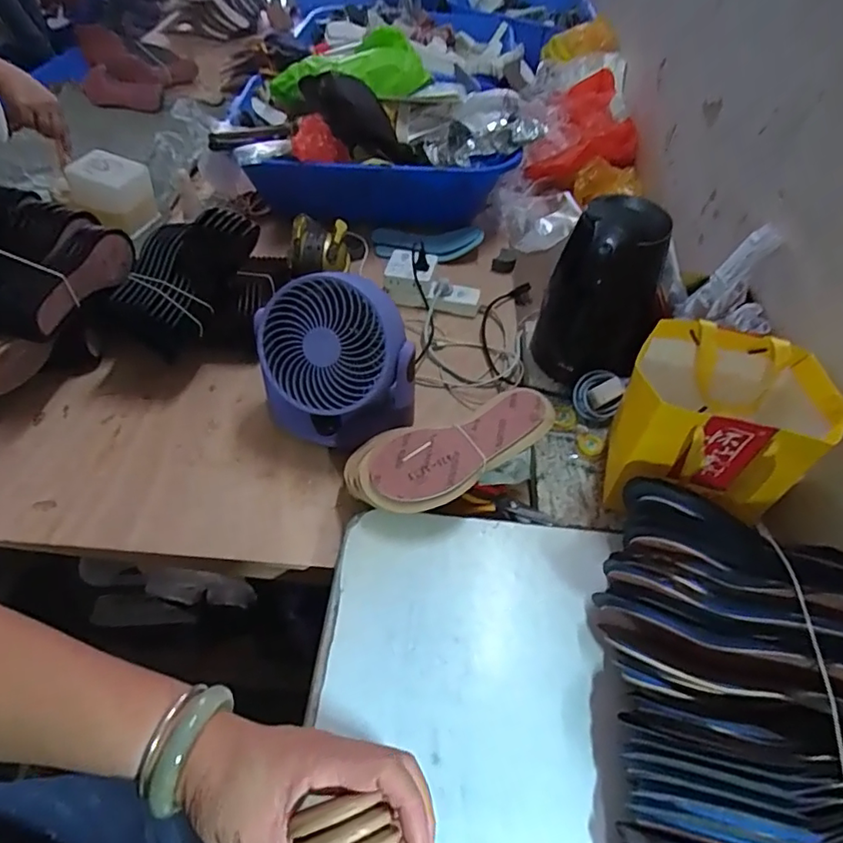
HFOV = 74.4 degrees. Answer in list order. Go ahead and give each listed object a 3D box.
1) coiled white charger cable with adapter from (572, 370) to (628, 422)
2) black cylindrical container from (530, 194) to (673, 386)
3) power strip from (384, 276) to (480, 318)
[{"bbox_3d":[0.251,-0.038,0.794,0.065,0.017,0.072,23,95,15],"label":"coiled white charger cable with adapter"},{"bbox_3d":[0.246,-0.170,0.769,0.128,0.238,0.128,0,48,0],"label":"black cylindrical container"},{"bbox_3d":[0.020,-0.228,0.993,0.171,0.044,0.052,9,47,-8],"label":"power strip"}]

